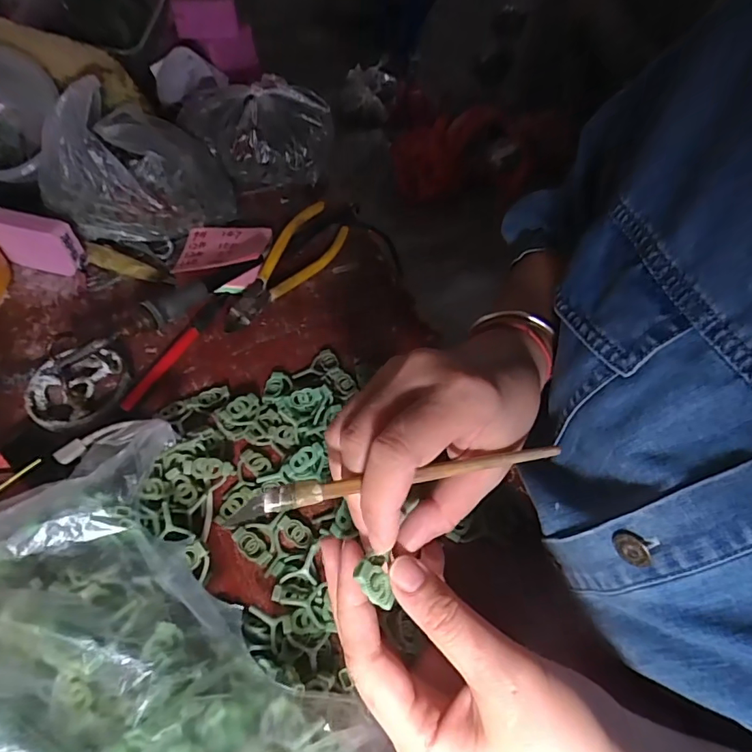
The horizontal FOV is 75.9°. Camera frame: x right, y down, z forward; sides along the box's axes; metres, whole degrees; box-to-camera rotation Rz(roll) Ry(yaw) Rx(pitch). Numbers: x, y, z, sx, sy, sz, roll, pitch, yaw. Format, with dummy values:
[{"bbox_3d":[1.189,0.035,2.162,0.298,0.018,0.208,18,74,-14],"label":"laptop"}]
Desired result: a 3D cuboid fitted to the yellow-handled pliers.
[{"bbox_3d":[-0.079,-0.094,0.415,0.042,0.029,0.150,27,57,15],"label":"yellow-handled pliers"}]

